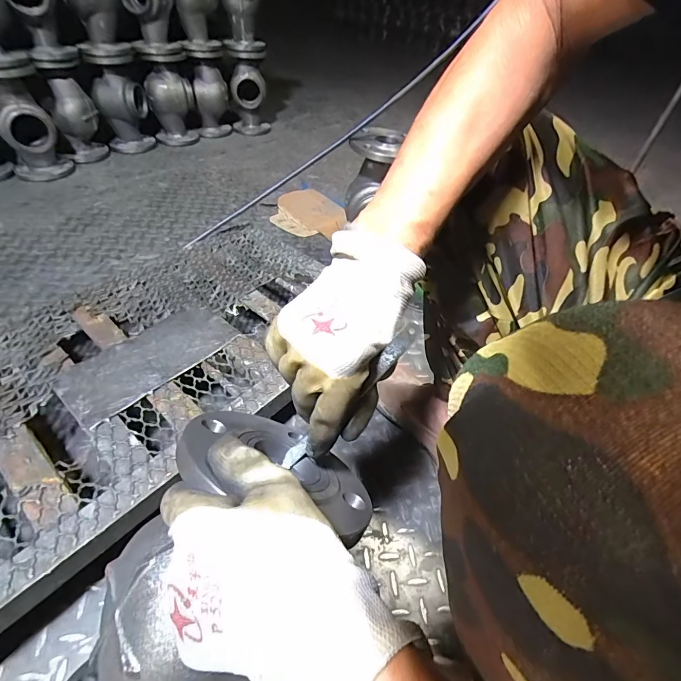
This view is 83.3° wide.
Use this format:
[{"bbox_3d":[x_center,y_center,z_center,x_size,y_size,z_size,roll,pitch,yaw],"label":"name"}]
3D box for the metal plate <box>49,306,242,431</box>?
[{"bbox_3d":[-0.283,0.021,0.572,0.119,0.004,0.241,33,50,24],"label":"metal plate"}]

